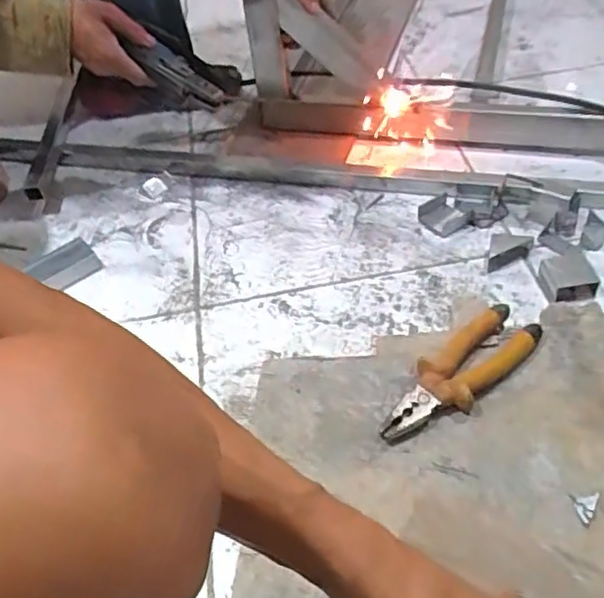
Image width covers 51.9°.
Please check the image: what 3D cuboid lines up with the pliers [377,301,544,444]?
[{"bbox_3d":[0.154,0.077,0.619,0.193,0.035,0.062,-34,51,-23],"label":"pliers"}]

